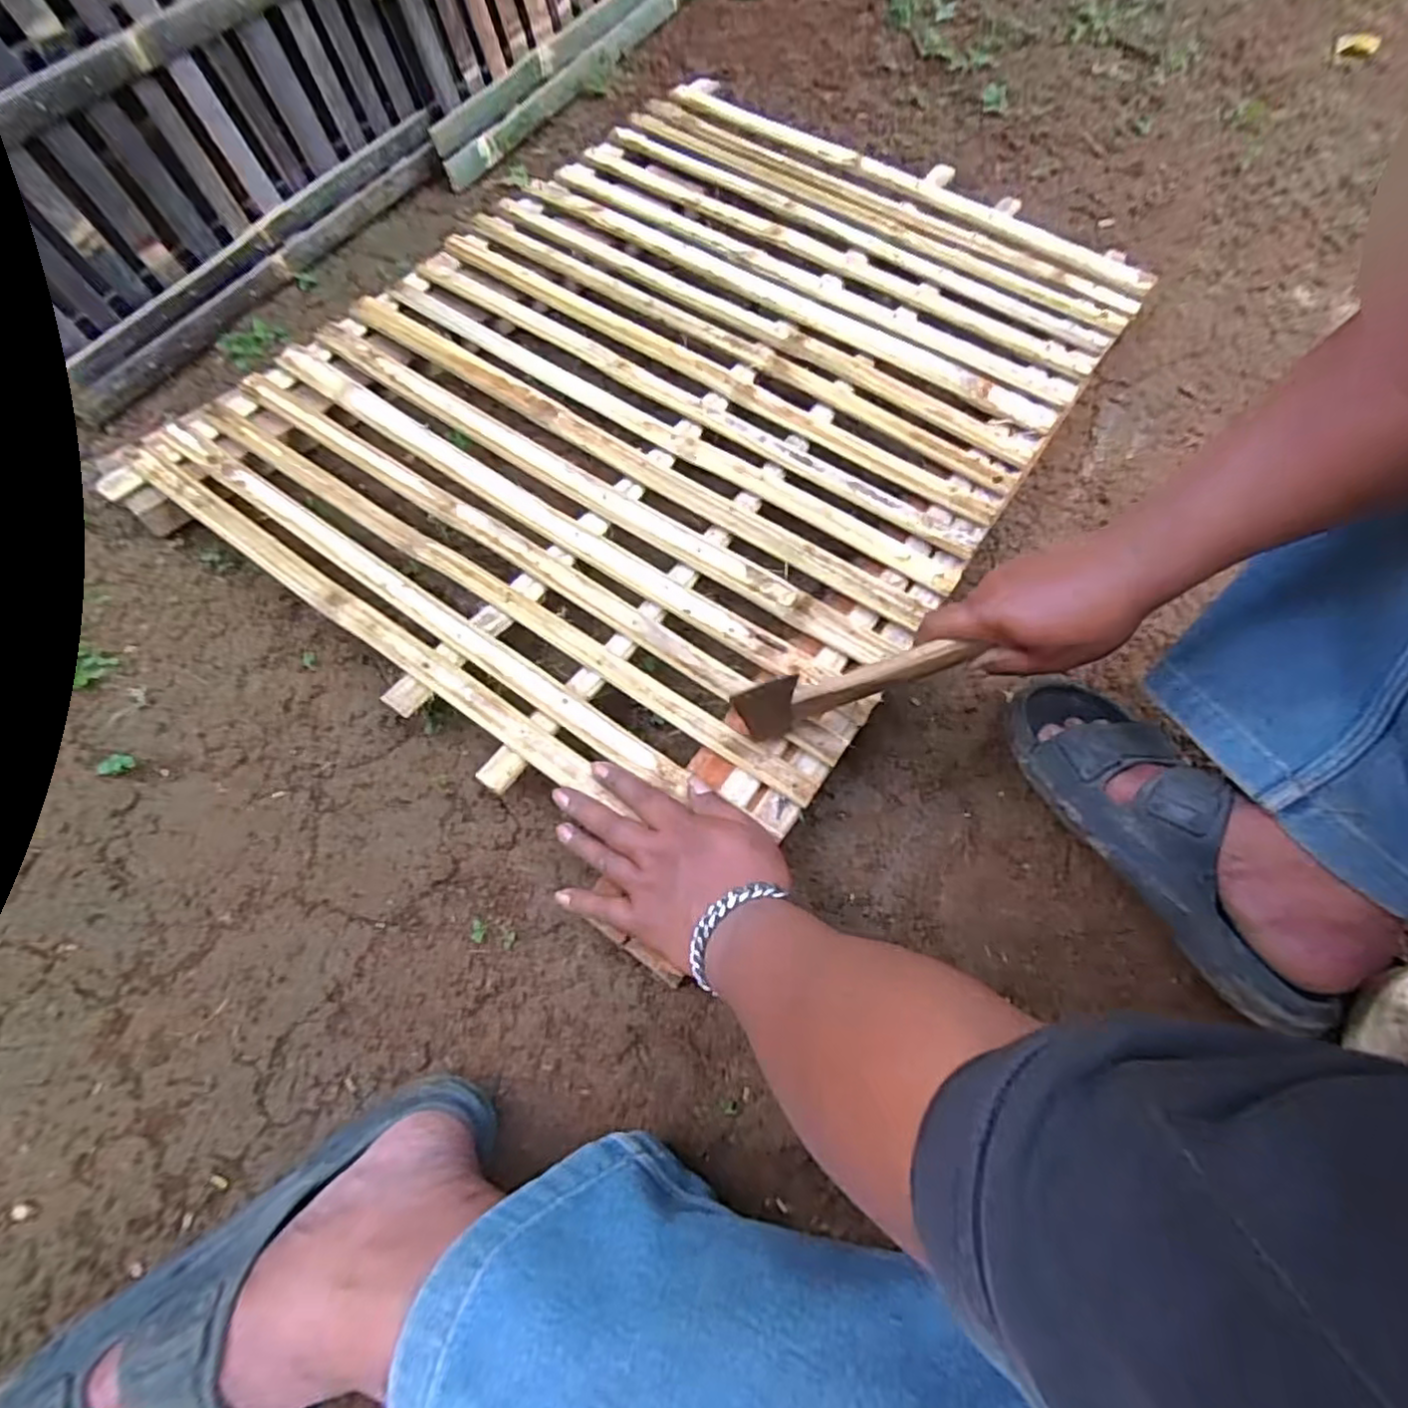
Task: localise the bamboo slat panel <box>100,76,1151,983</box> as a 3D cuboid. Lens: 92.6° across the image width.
[{"bbox_3d":[-0.015,-0.332,0.685,0.656,0.048,0.838,33,69,12],"label":"bamboo slat panel"}]

